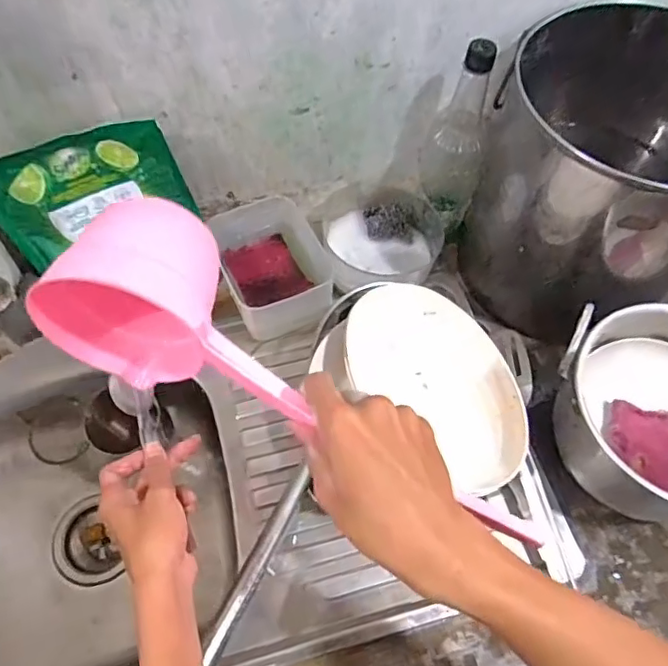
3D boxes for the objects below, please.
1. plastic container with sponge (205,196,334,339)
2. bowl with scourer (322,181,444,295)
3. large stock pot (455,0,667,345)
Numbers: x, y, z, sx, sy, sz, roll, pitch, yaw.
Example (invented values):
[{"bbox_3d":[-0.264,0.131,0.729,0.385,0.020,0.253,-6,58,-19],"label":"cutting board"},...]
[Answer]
[{"bbox_3d":[-0.084,-0.096,0.722,0.121,0.077,0.158,-24,64,-14],"label":"plastic container with sponge"},{"bbox_3d":[0.064,-0.117,0.736,0.147,0.066,0.149,1,60,-1],"label":"bowl with scourer"},{"bbox_3d":[0.307,-0.179,0.655,0.264,0.261,0.266,34,65,16],"label":"large stock pot"}]

